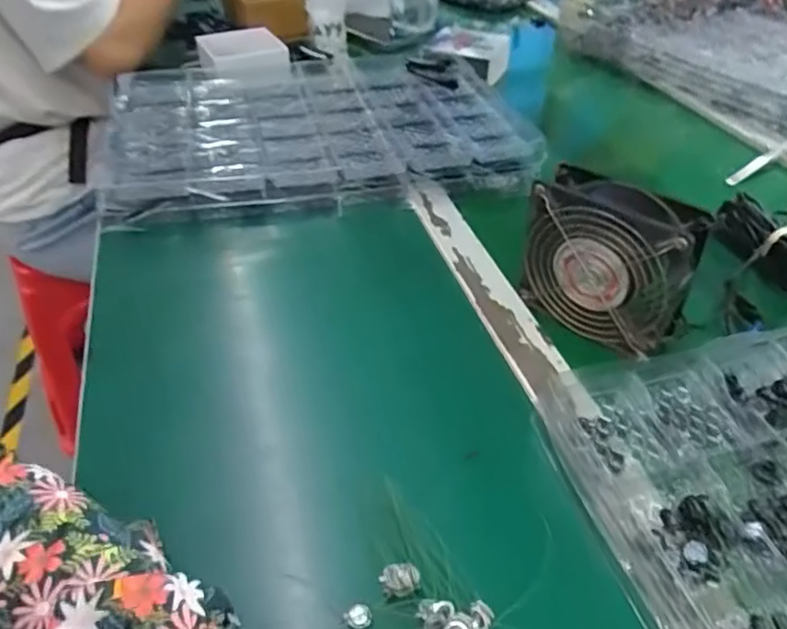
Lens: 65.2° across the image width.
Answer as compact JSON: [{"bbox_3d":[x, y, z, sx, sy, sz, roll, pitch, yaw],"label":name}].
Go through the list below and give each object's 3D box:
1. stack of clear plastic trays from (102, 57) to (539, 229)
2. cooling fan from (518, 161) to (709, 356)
[{"bbox_3d":[-0.092,-0.234,0.714,0.442,0.033,0.359,-9,41,-10],"label":"stack of clear plastic trays"},{"bbox_3d":[0.158,-0.038,0.460,0.119,0.111,0.048,32,50,33],"label":"cooling fan"}]

